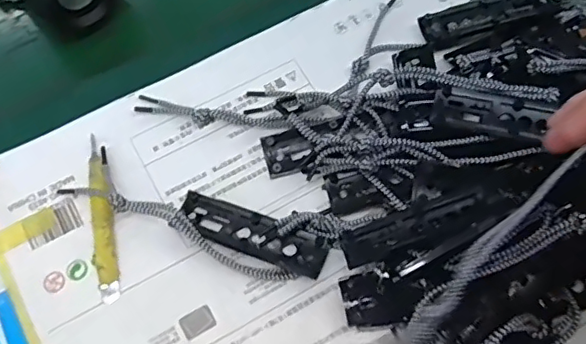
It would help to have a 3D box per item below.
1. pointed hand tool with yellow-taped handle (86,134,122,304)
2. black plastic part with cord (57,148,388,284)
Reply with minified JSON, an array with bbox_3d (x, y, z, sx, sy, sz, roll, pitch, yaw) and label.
[{"bbox_3d":[-0.124,0.028,0.378,0.014,0.009,0.112,-11,67,-4],"label":"pointed hand tool with yellow-taped handle"},{"bbox_3d":[-0.047,0.031,0.370,0.192,0.017,0.053,12,67,6],"label":"black plastic part with cord"}]

